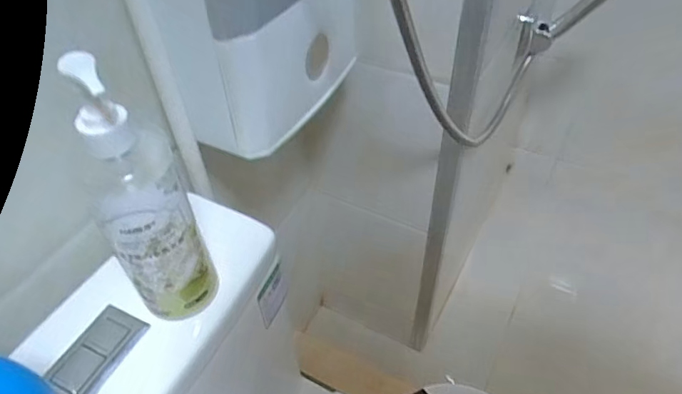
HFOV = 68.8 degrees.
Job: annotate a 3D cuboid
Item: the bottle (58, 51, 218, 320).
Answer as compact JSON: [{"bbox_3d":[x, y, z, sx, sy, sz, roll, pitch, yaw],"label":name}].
[{"bbox_3d":[-0.141,0.003,0.357,0.058,0.205,0.062,-19,47,-15],"label":"bottle"}]

